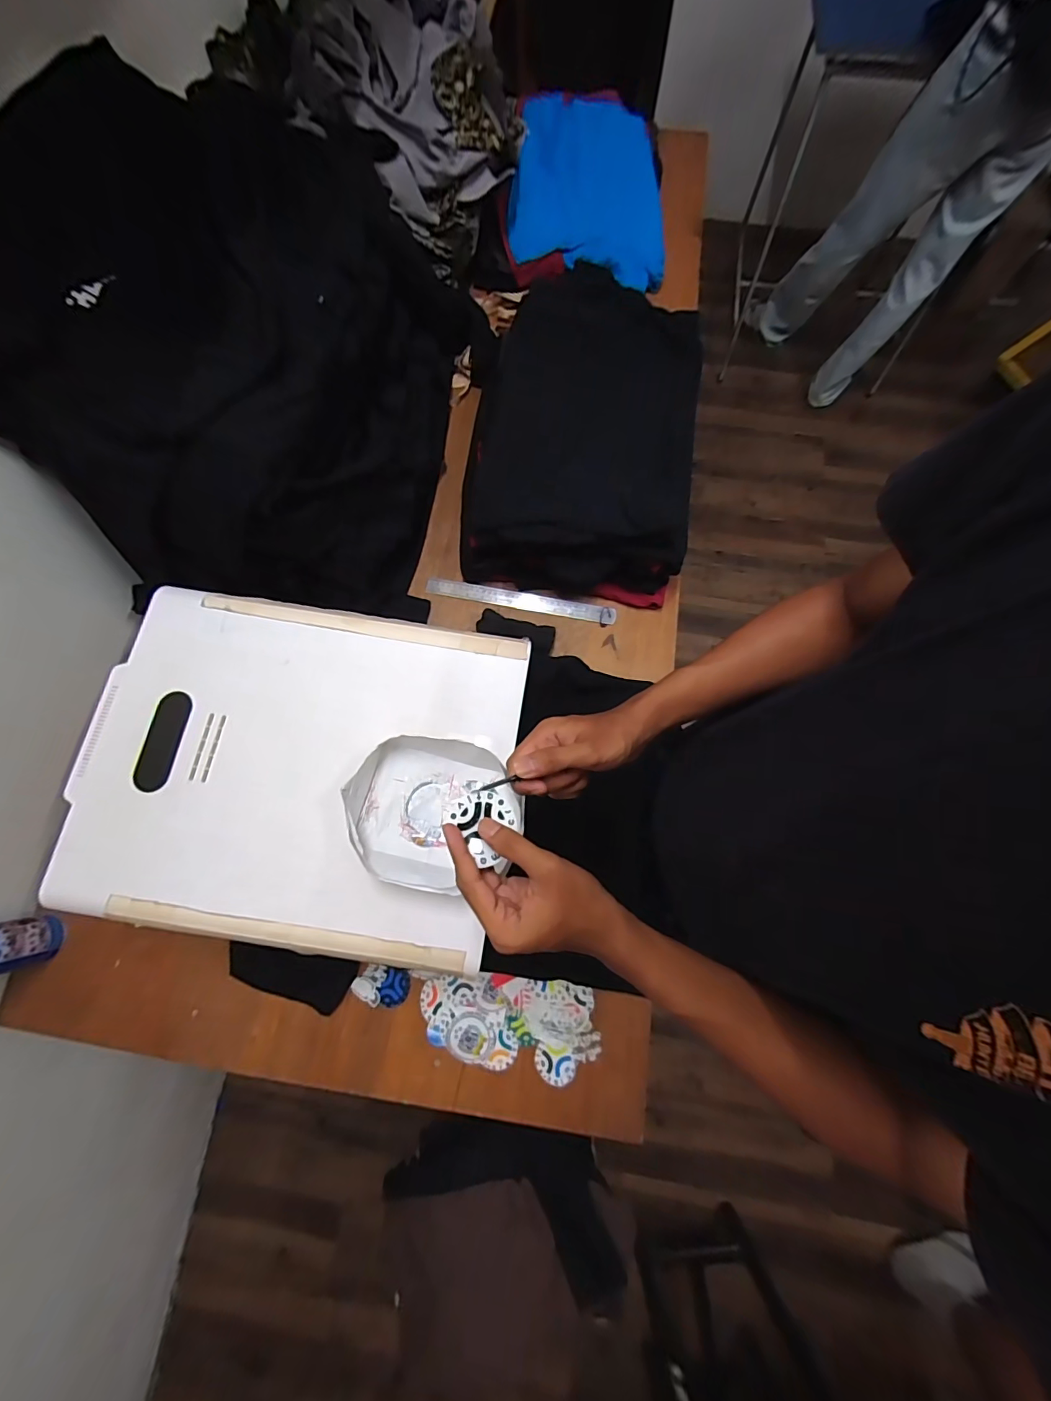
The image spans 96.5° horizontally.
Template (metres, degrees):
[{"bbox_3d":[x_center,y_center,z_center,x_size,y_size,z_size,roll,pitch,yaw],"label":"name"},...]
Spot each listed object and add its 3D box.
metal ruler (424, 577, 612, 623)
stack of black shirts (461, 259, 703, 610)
[{"bbox_3d":[-0.008,-0.171,0.800,0.320,0.005,0.030,10,86,3],"label":"metal ruler"},{"bbox_3d":[0.100,-0.456,0.793,0.359,0.152,0.529,9,75,3],"label":"stack of black shirts"}]

